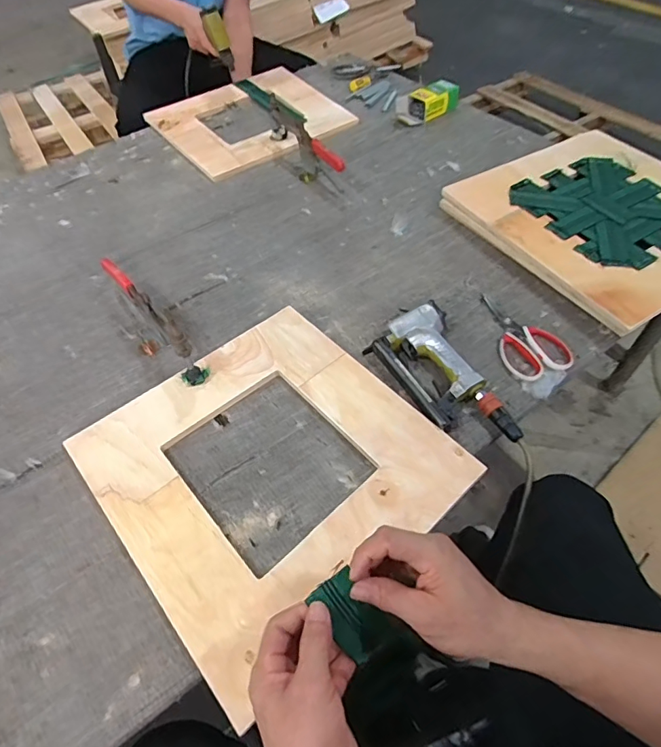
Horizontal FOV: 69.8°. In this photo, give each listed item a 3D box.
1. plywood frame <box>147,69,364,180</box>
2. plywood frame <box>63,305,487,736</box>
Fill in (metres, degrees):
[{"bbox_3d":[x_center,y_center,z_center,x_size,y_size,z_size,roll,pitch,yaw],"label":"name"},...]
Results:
[{"bbox_3d":[-0.213,-0.672,1.234,0.420,0.026,0.418,-34,60,-18],"label":"plywood frame"},{"bbox_3d":[-0.086,0.113,0.639,0.399,0.014,0.420,-38,60,-22],"label":"plywood frame"}]

